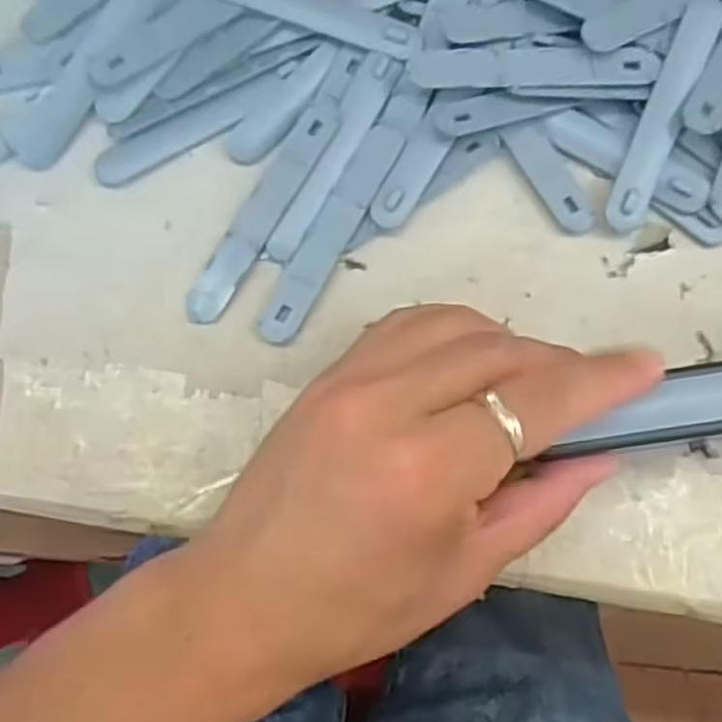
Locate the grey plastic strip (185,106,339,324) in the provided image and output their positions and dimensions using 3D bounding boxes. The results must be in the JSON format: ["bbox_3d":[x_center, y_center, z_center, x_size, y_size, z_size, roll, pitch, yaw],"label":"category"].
[{"bbox_3d":[-0.038,-0.057,0.292,0.016,0.004,0.093,31,83,4],"label":"grey plastic strip"}]

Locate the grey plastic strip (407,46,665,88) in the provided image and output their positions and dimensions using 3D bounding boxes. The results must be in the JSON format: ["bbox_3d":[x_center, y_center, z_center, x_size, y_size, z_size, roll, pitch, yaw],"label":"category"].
[{"bbox_3d":[0.067,-0.113,0.294,0.093,0.007,0.017,-2,82,0],"label":"grey plastic strip"}]

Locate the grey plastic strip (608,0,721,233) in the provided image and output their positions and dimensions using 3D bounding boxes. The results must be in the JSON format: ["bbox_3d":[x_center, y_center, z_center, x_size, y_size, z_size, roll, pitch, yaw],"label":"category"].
[{"bbox_3d":[0.116,-0.095,0.292,0.015,0.005,0.095,22,87,-3],"label":"grey plastic strip"}]

